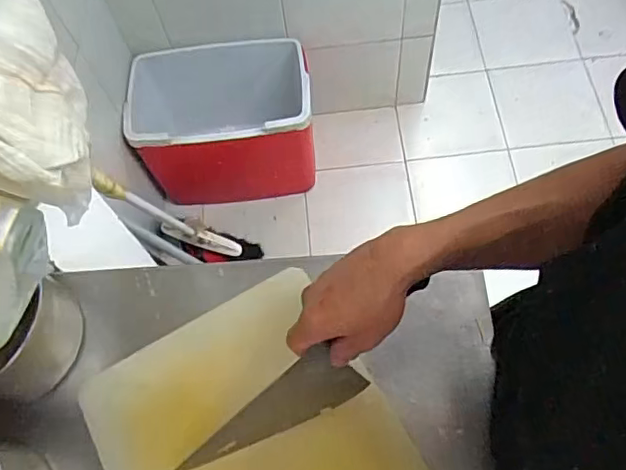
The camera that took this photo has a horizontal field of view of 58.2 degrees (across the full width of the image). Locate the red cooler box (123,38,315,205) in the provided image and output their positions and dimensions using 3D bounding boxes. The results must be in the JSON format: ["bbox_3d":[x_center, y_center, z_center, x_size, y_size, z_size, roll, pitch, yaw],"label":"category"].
[{"bbox_3d":[-0.247,-0.302,1.558,0.458,0.357,0.309,-10,65,-1],"label":"red cooler box"}]

